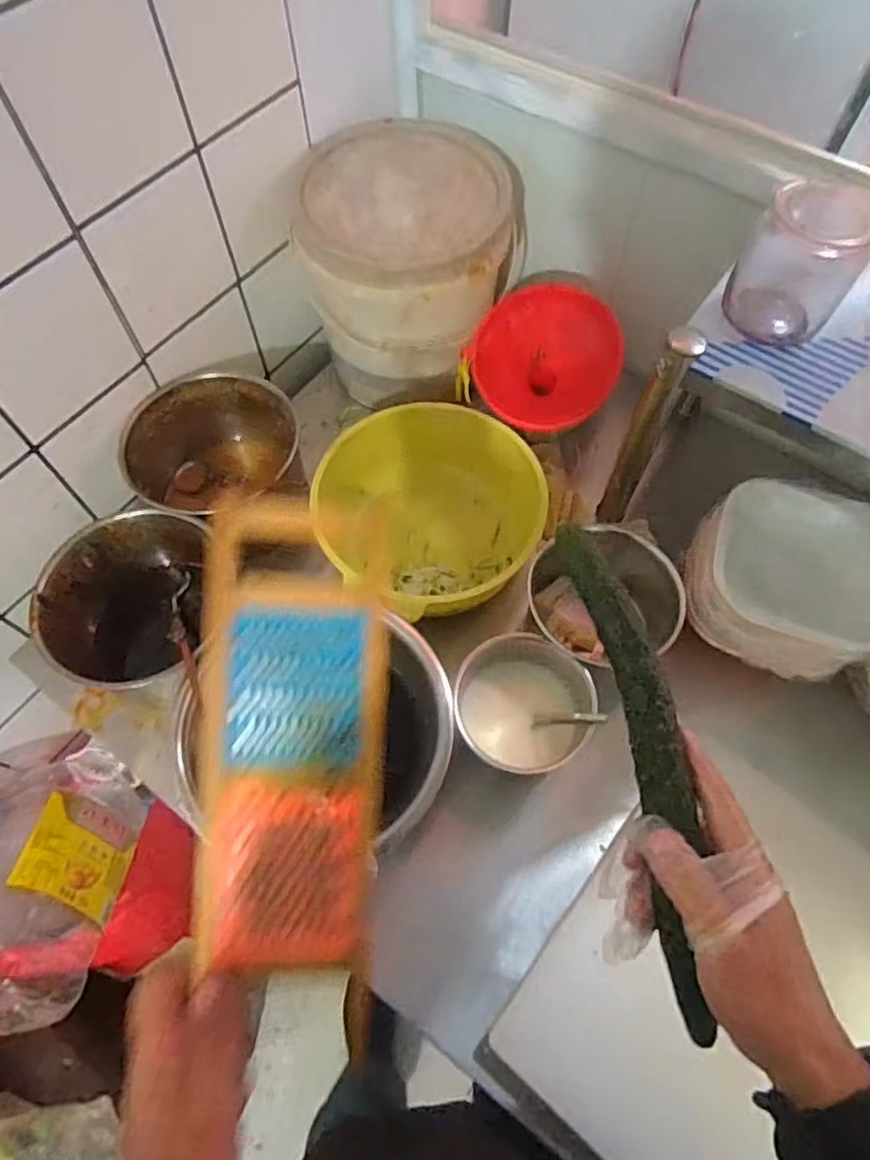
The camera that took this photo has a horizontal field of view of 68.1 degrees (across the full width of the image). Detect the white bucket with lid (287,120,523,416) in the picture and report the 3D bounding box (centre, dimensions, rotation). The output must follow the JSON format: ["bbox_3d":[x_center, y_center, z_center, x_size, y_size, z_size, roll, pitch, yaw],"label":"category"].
[{"bbox_3d":[-0.030,-0.398,0.828,0.250,0.224,0.256,15,64,7],"label":"white bucket with lid"}]

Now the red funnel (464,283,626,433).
[{"bbox_3d":[0.138,-0.280,0.817,0.178,0.173,0.131,23,33,-2],"label":"red funnel"}]

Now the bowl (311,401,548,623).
[{"bbox_3d":[-0.011,-0.083,0.767,0.241,0.108,0.256,0,63,0],"label":"bowl"}]

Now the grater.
[{"bbox_3d":[-0.081,0.089,0.377,0.099,0.009,0.266,3,89,-13],"label":"grater"}]

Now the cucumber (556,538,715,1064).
[{"bbox_3d":[0.122,0.106,0.365,0.036,0.024,0.285,-10,82,-5],"label":"cucumber"}]

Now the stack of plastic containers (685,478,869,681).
[{"bbox_3d":[0.377,-0.005,0.689,0.194,0.081,0.189,15,64,7],"label":"stack of plastic containers"}]

